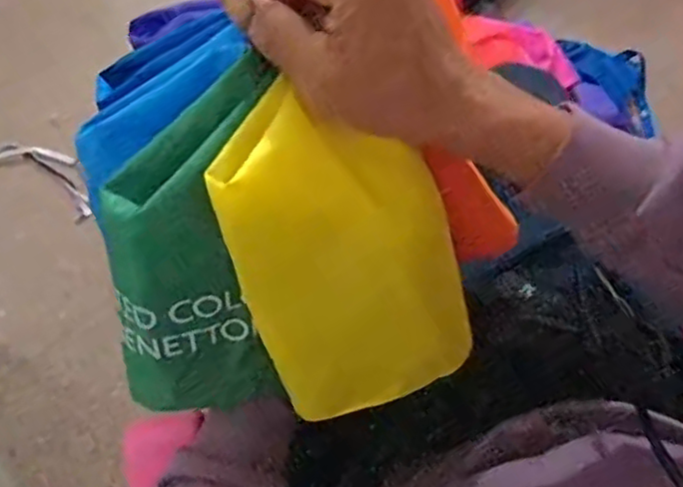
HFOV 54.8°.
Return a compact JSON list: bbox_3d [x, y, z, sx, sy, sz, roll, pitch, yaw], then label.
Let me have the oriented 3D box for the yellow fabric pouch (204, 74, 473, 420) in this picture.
[{"bbox_3d":[0.006,0.011,0.360,0.118,0.189,0.016,-20,29,-7],"label":"yellow fabric pouch"}]

